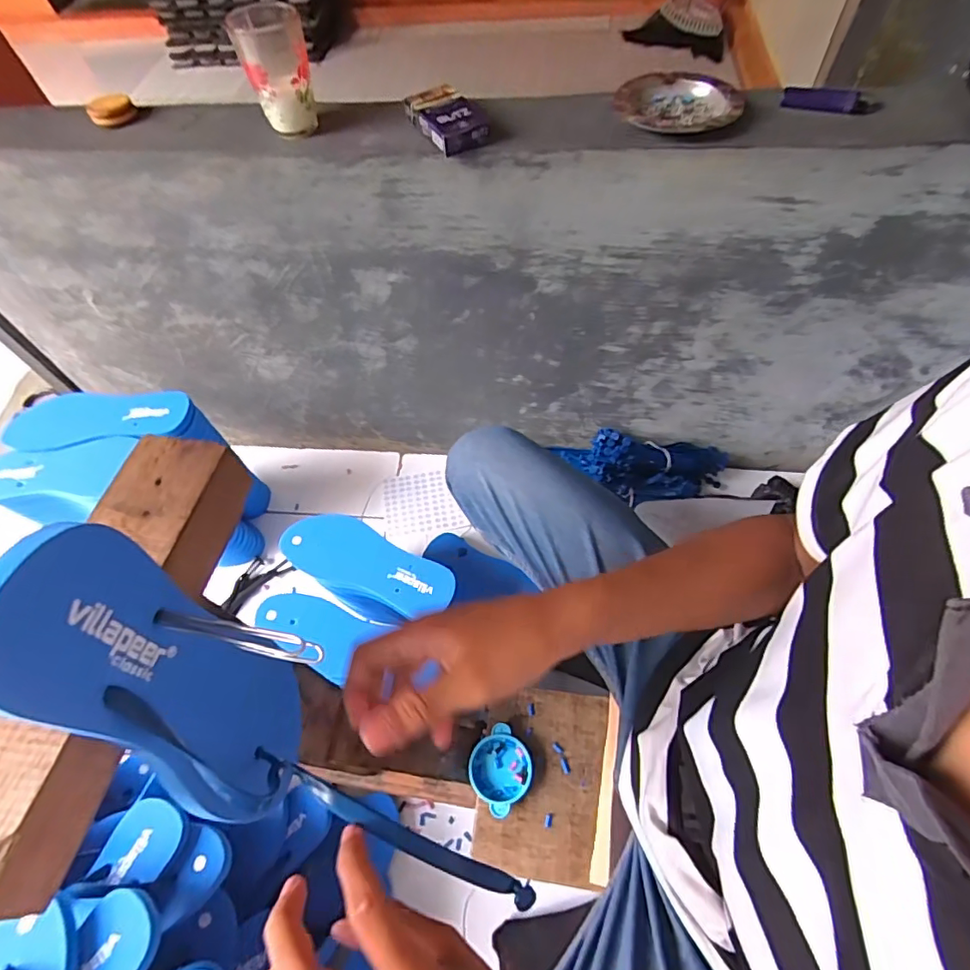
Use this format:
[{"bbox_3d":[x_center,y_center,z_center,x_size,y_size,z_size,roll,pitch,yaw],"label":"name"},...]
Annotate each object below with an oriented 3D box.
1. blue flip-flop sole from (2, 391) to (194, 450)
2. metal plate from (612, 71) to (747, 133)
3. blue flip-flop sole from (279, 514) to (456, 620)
[{"bbox_3d":[-0.522,-0.092,0.702,0.231,0.017,0.083,-10,60,-1],"label":"blue flip-flop sole"},{"bbox_3d":[0.190,-0.375,0.515,0.119,0.024,0.100,6,61,7],"label":"metal plate"},{"bbox_3d":[-0.154,0.100,0.680,0.242,0.015,0.084,20,64,15],"label":"blue flip-flop sole"}]

